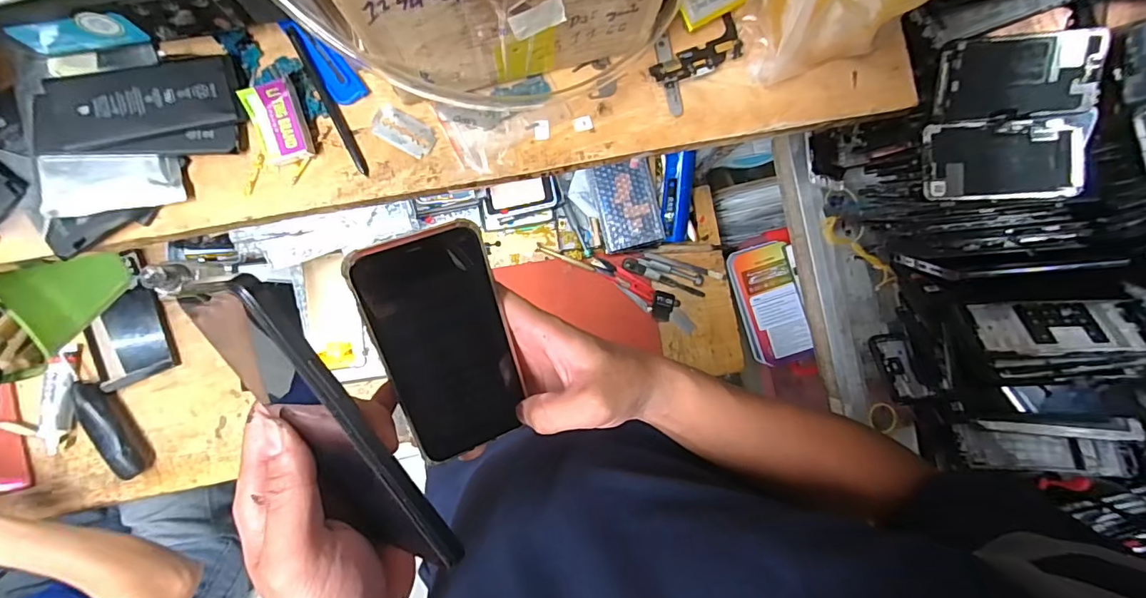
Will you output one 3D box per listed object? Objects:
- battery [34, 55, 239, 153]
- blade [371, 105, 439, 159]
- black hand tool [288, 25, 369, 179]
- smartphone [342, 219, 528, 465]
[{"bbox_3d":[-0.266,-0.119,0.300,0.110,0.006,0.042,-14,98,-13],"label":"battery"},{"bbox_3d":[-0.112,-0.110,0.326,0.041,0.004,0.024,30,86,-3],"label":"blade"},{"bbox_3d":[-0.158,-0.126,0.320,0.007,0.009,0.098,-26,90,-5],"label":"black hand tool"},{"bbox_3d":[-0.076,0.032,0.307,0.074,0.009,0.152,-20,116,-16],"label":"smartphone"}]

